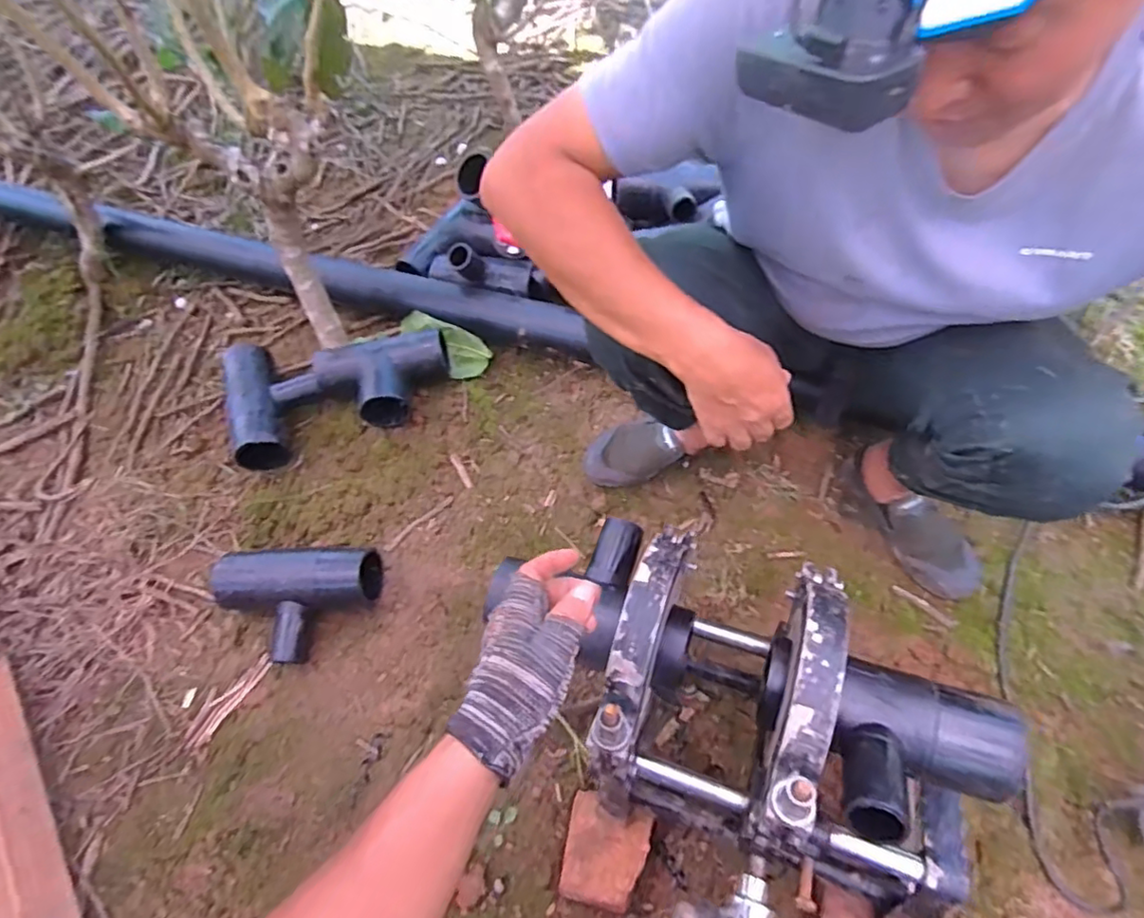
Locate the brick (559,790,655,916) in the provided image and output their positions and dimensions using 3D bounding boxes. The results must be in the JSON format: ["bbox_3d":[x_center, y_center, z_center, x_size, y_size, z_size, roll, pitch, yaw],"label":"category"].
[{"bbox_3d":[0.040,0.476,0.744,0.096,0.036,0.111,14,47,11],"label":"brick"}]

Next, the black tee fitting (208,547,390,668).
[{"bbox_3d":[-0.407,0.203,0.902,0.242,0.102,0.156,-4,46,-6],"label":"black tee fitting"}]

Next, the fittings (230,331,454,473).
[{"bbox_3d":[-0.419,-0.138,1.122,0.387,0.131,0.239,-16,48,-17],"label":"fittings"}]

